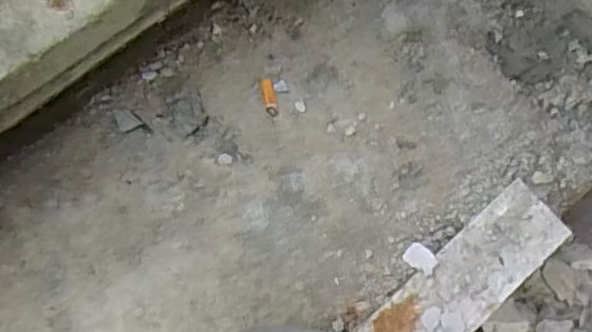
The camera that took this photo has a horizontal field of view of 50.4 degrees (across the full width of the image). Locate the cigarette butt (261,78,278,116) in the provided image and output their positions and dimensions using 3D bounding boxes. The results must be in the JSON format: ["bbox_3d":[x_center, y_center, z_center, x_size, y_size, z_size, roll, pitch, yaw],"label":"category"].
[{"bbox_3d":[-0.023,-0.060,0.547,0.011,0.005,0.036,-12,72,-5],"label":"cigarette butt"}]

